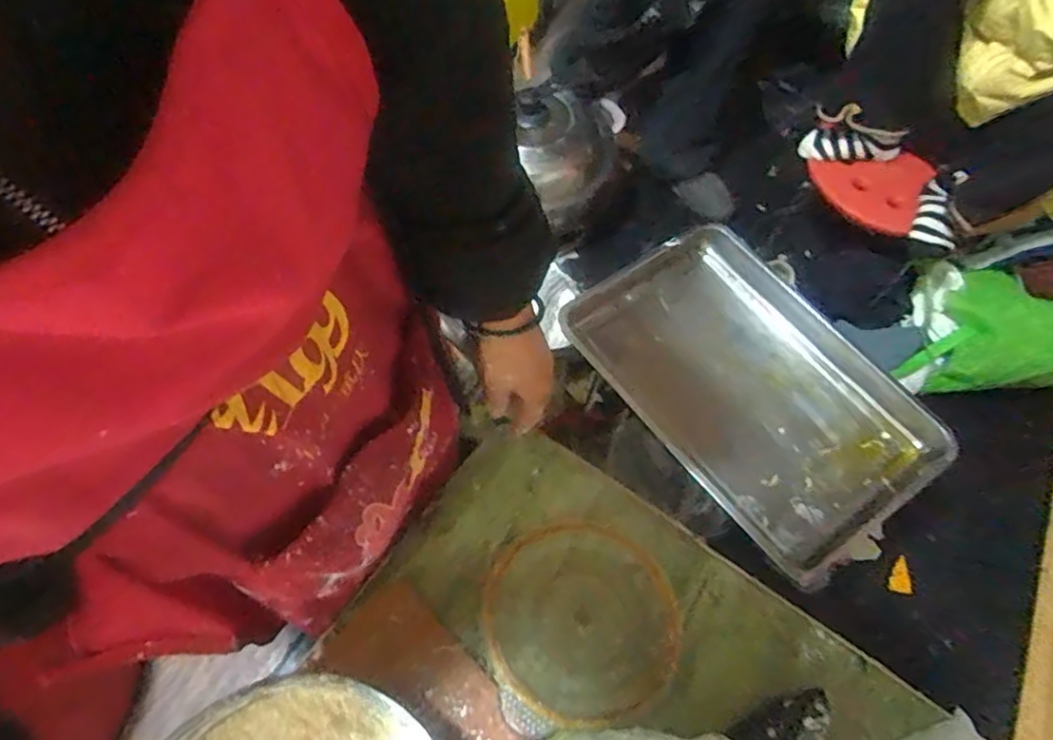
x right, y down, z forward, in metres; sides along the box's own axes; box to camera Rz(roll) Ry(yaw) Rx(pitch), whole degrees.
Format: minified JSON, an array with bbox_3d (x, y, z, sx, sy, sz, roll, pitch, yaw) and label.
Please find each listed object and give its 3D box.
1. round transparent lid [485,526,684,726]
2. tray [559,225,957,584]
[{"bbox_3d":[0.049,0.225,0.598,0.173,0.021,0.162,0,53,1],"label":"round transparent lid"},{"bbox_3d":[0.317,0.016,0.980,0.344,0.076,0.524,-34,67,-18],"label":"tray"}]

